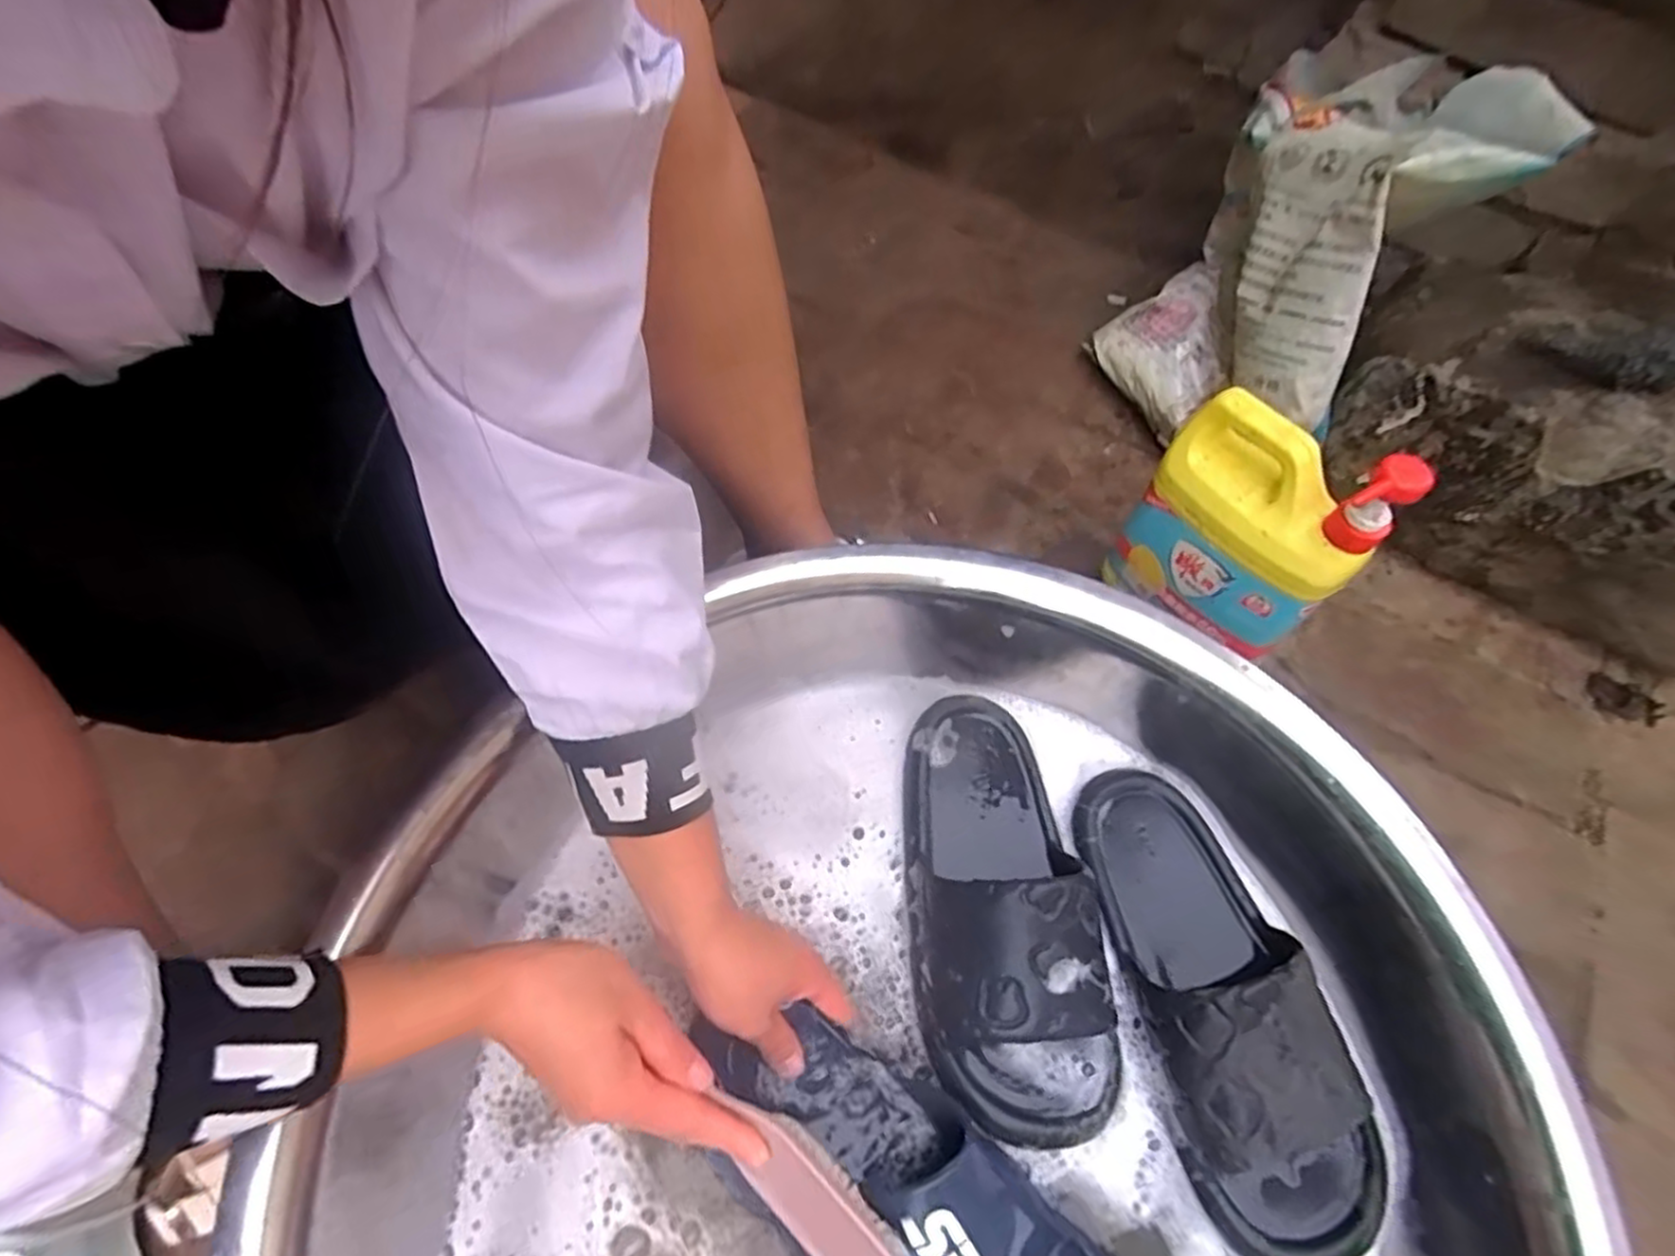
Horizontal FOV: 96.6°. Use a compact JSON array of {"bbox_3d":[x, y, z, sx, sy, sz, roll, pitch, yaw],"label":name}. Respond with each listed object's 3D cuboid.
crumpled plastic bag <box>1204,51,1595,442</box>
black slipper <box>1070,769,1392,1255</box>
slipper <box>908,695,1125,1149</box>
[{"bbox_3d":[0.437,-0.354,0.650,0.164,0.221,0.310,14,60,6],"label":"crumpled plastic bag"},{"bbox_3d":[0.224,0.202,0.428,0.096,0.073,0.261,-8,58,-7],"label":"black slipper"},{"bbox_3d":[0.100,0.162,0.465,0.105,0.087,0.261,-3,57,-4],"label":"slipper"}]

